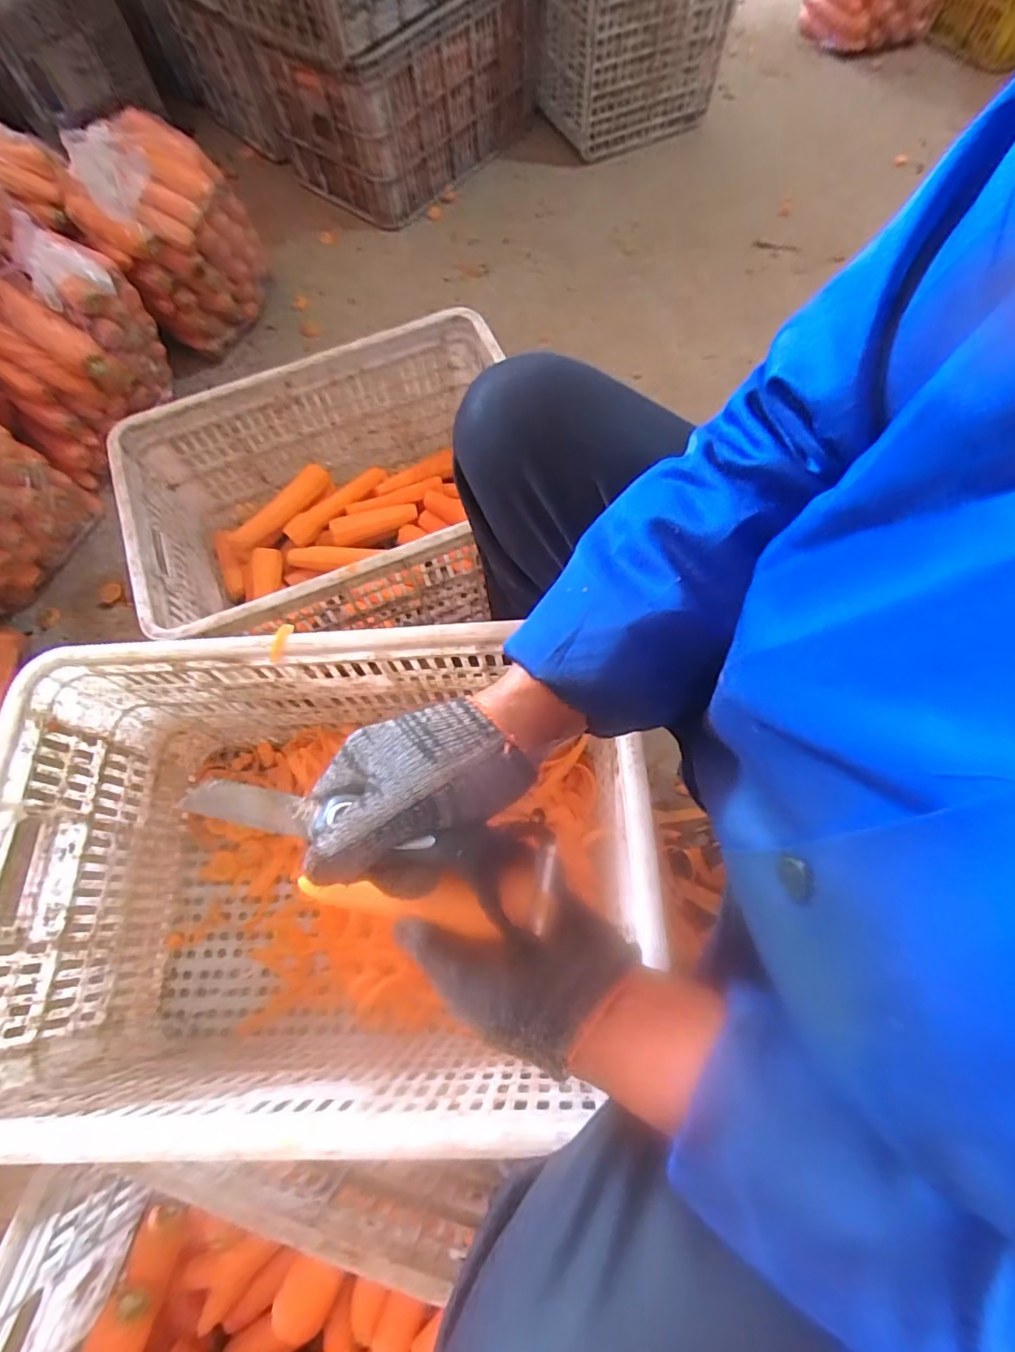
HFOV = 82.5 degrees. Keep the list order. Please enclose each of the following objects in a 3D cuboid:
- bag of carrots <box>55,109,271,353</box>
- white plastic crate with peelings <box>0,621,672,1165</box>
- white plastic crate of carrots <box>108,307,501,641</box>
[{"bbox_3d":[-0.599,-0.788,1.055,0.203,0.309,0.248,14,70,8],"label":"bag of carrots"},{"bbox_3d":[-0.175,0.210,0.640,0.598,0.327,0.417,-4,69,1],"label":"white plastic crate with peelings"},{"bbox_3d":[-0.230,-0.234,0.829,0.503,0.240,0.362,-21,69,-5],"label":"white plastic crate of carrots"}]

